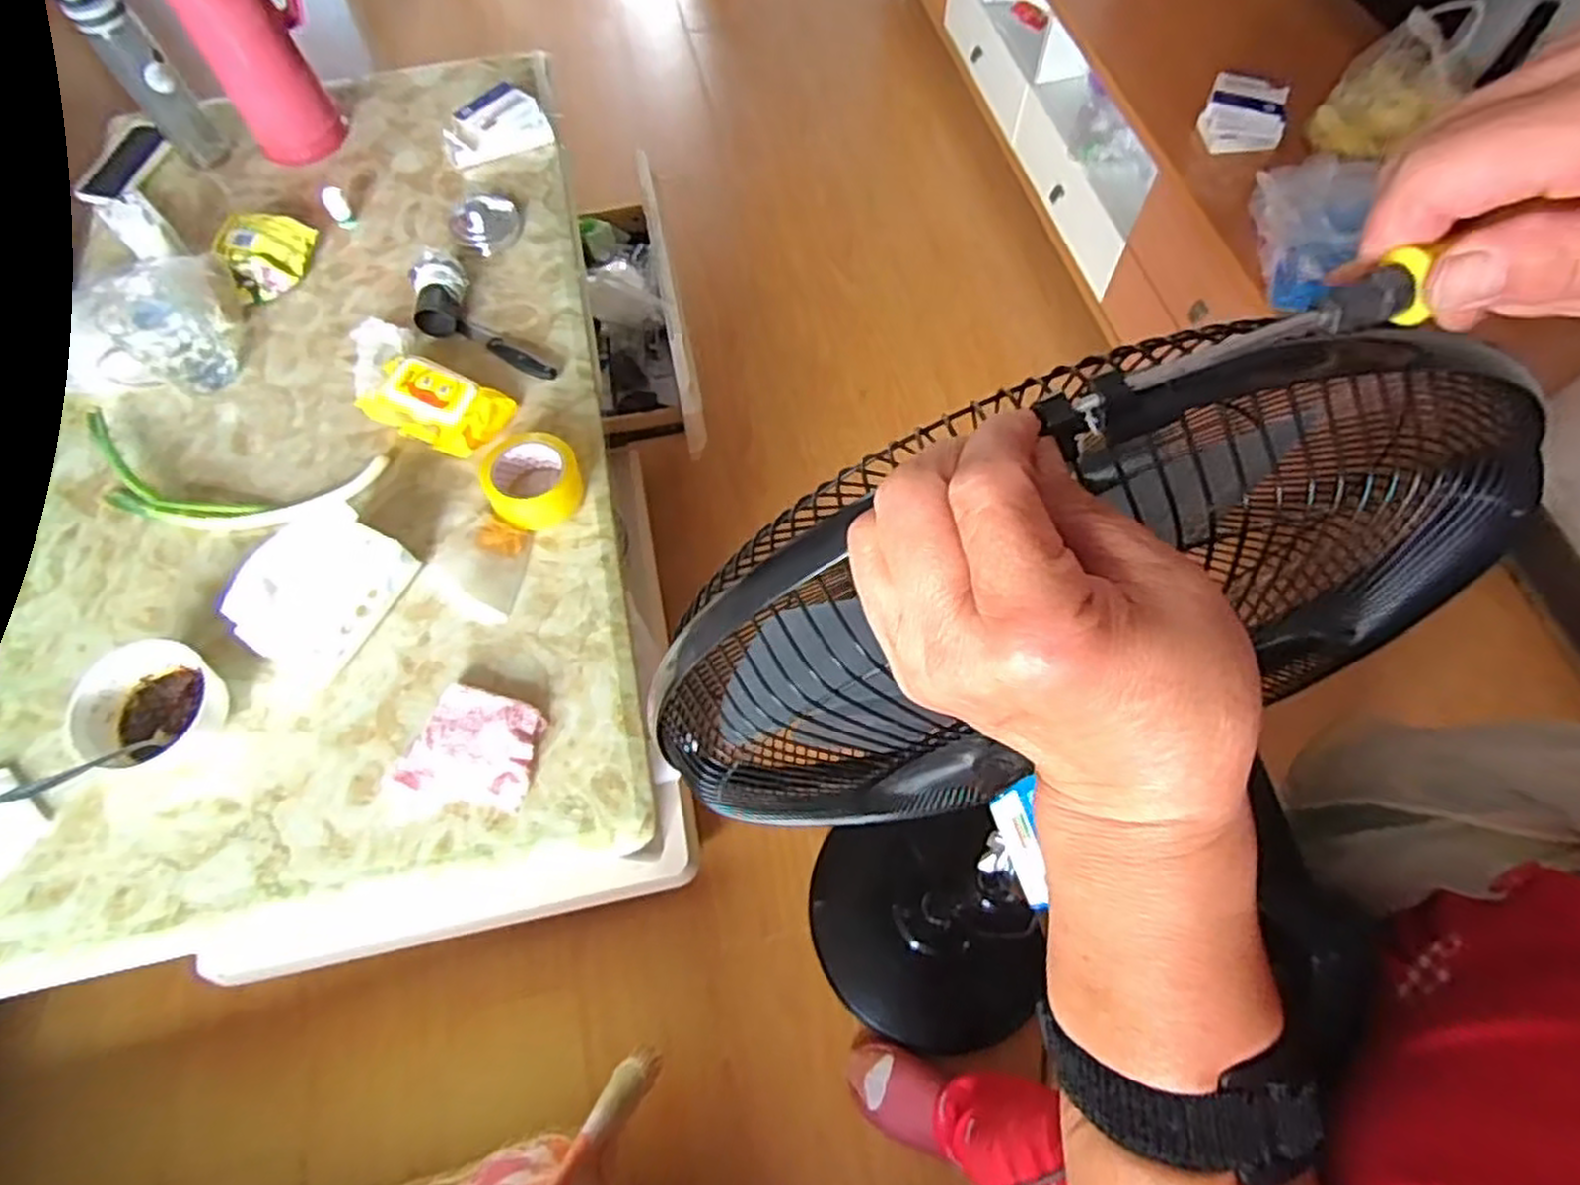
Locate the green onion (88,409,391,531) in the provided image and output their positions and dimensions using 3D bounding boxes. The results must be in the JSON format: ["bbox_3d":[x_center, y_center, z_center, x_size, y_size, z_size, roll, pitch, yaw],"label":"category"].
[{"bbox_3d":[-0.678,-0.135,0.925,0.367,0.034,0.127,6,65,4],"label":"green onion"}]

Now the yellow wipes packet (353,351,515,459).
[{"bbox_3d":[-0.435,-0.233,0.945,0.172,0.059,0.095,22,67,11],"label":"yellow wipes packet"}]

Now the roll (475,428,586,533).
[{"bbox_3d":[-0.296,-0.129,0.900,0.102,0.055,0.111,0,65,1],"label":"roll"}]

